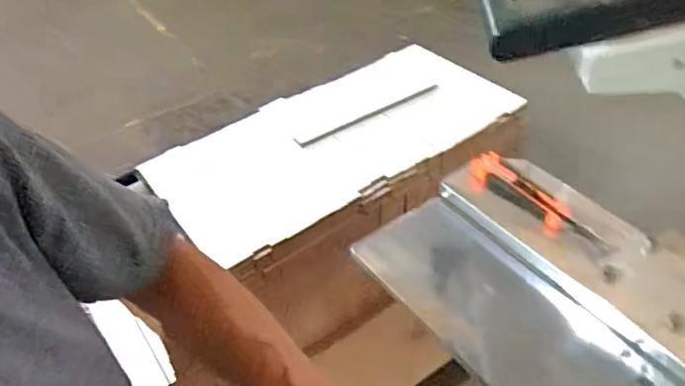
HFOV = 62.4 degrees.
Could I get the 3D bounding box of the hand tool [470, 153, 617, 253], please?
[{"bbox_3d":[0.194,-0.002,0.637,0.049,0.018,0.129,-28,47,-23],"label":"hand tool"}]

